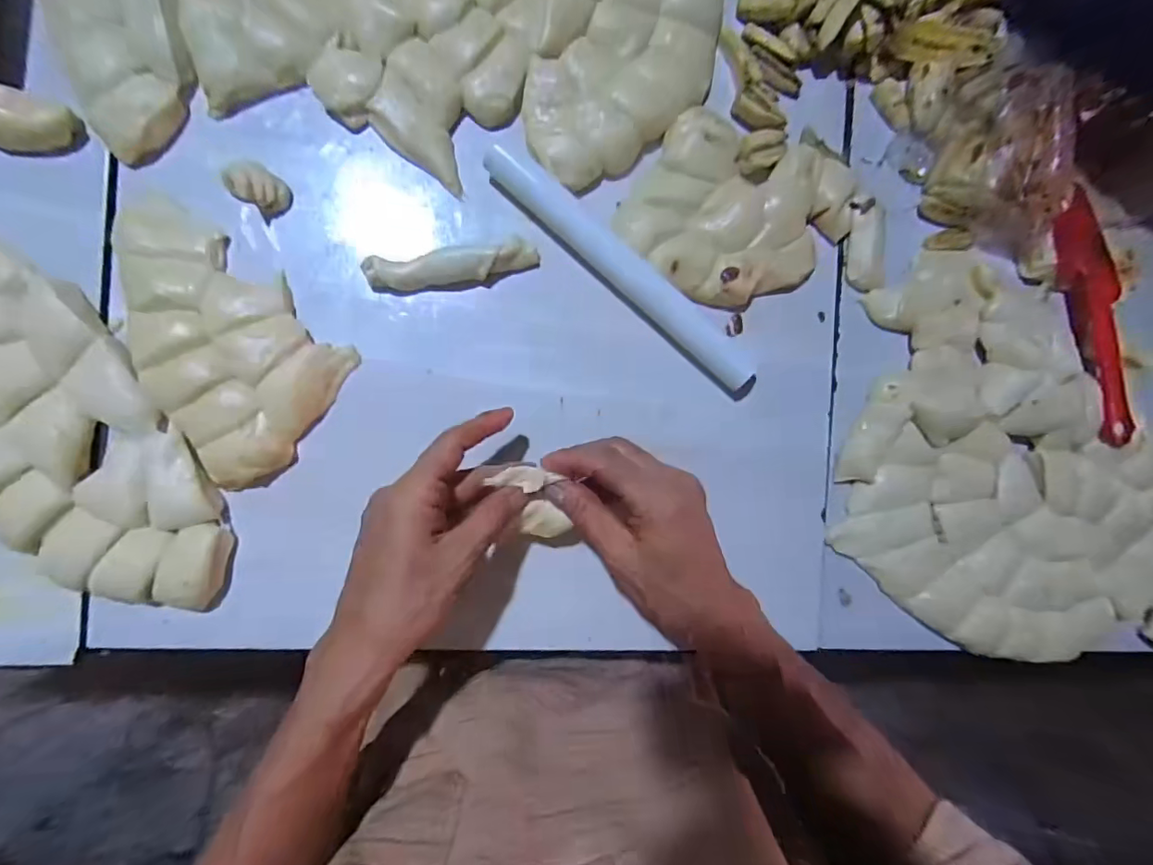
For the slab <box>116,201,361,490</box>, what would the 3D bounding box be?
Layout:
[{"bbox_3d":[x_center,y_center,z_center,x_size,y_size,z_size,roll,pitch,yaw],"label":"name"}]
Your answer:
[{"bbox_3d":[-0.231,-0.059,0.325,0.107,0.016,0.170,-45,95,-6],"label":"slab"}]

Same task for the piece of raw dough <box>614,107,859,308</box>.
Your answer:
[{"bbox_3d":[0.117,-0.156,0.364,0.139,0.018,0.136,34,85,-6],"label":"piece of raw dough"}]

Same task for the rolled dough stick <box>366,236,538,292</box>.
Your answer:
[{"bbox_3d":[-0.081,-0.110,0.345,0.112,0.021,0.022,-10,91,-8],"label":"rolled dough stick"}]

